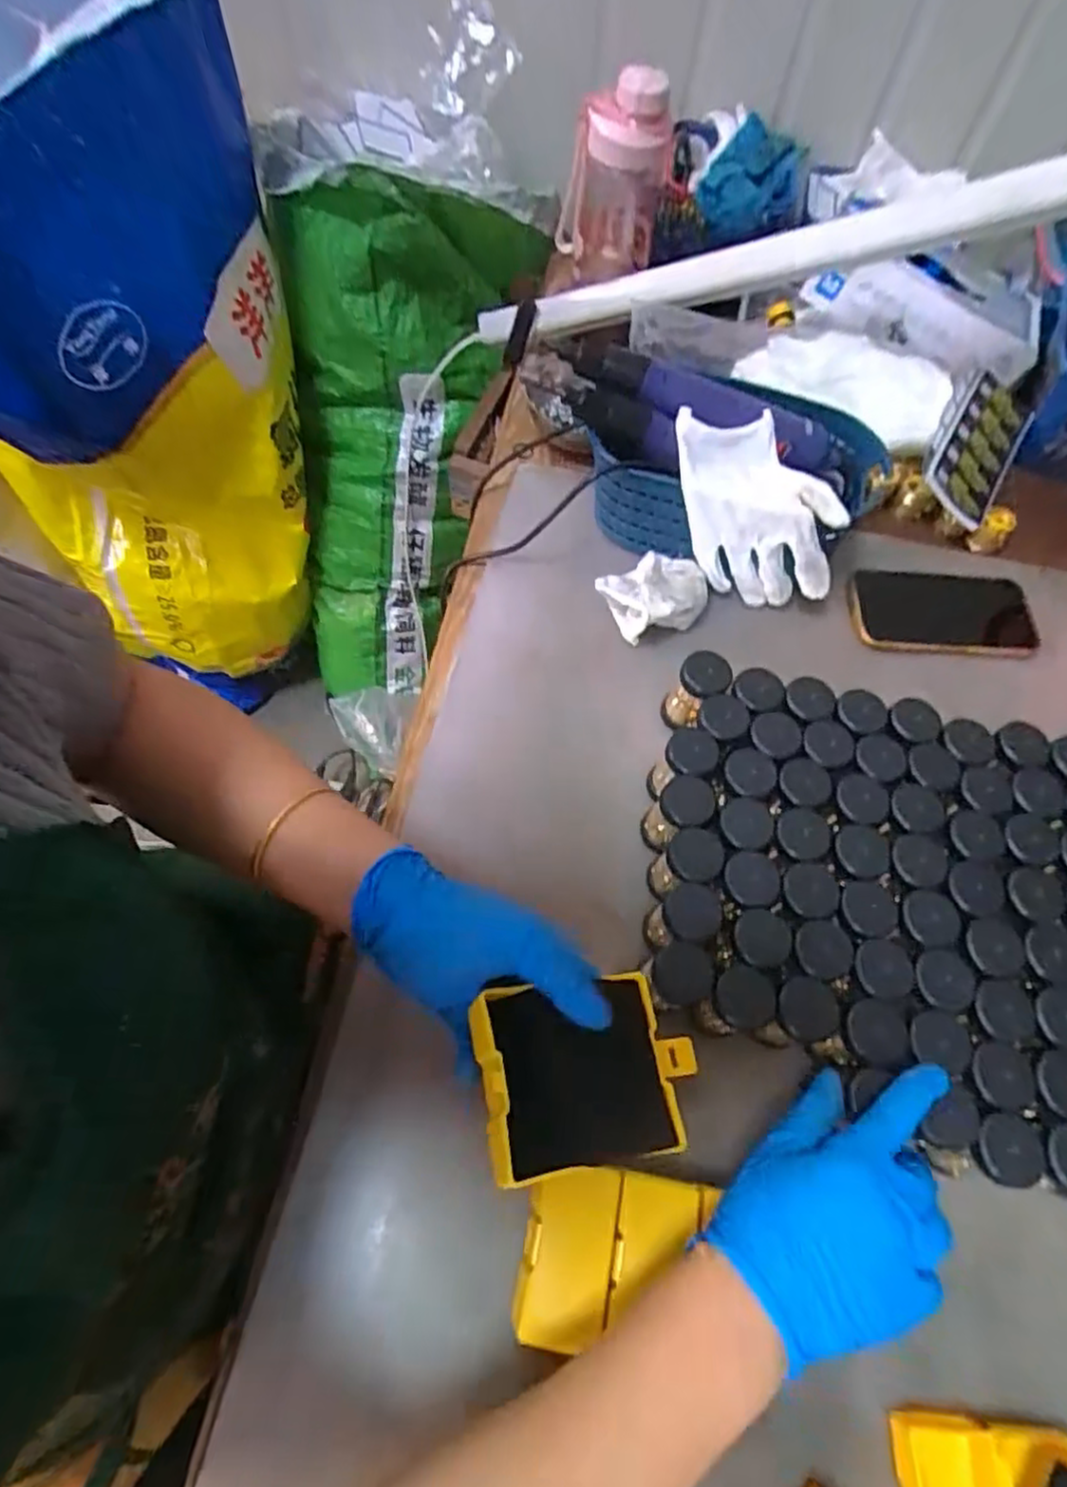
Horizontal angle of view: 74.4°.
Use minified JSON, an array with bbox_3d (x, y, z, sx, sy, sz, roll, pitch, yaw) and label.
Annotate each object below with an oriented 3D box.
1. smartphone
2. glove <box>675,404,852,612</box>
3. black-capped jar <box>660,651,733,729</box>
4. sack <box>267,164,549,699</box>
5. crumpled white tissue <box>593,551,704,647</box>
[{"bbox_3d":[0.342,-0.111,0.592,0.152,0.013,0.076,4,64,-1],"label":"smartphone"},{"bbox_3d":[0.165,-0.179,0.550,0.093,0.086,0.131,-14,66,-10],"label":"glove"},{"bbox_3d":[0.117,-0.036,0.507,0.034,0.064,0.029,26,66,9],"label":"black-capped jar"},{"bbox_3d":[-0.188,-0.328,0.893,0.240,0.626,0.159,24,40,8],"label":"sack"},{"bbox_3d":[0.100,-0.118,0.559,0.082,0.036,0.061,-35,71,-18],"label":"crumpled white tissue"}]

